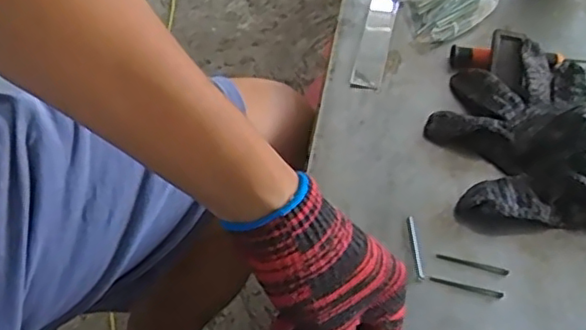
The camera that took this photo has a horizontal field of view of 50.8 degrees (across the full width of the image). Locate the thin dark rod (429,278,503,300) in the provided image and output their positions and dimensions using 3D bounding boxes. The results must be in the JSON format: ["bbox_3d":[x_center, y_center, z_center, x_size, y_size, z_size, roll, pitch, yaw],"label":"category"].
[{"bbox_3d":[0.121,0.085,0.432,0.050,0.004,0.005,15,58,9],"label":"thin dark rod"}]

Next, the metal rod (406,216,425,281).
[{"bbox_3d":[0.089,0.059,0.448,0.006,0.004,0.051,-3,57,-3],"label":"metal rod"}]

